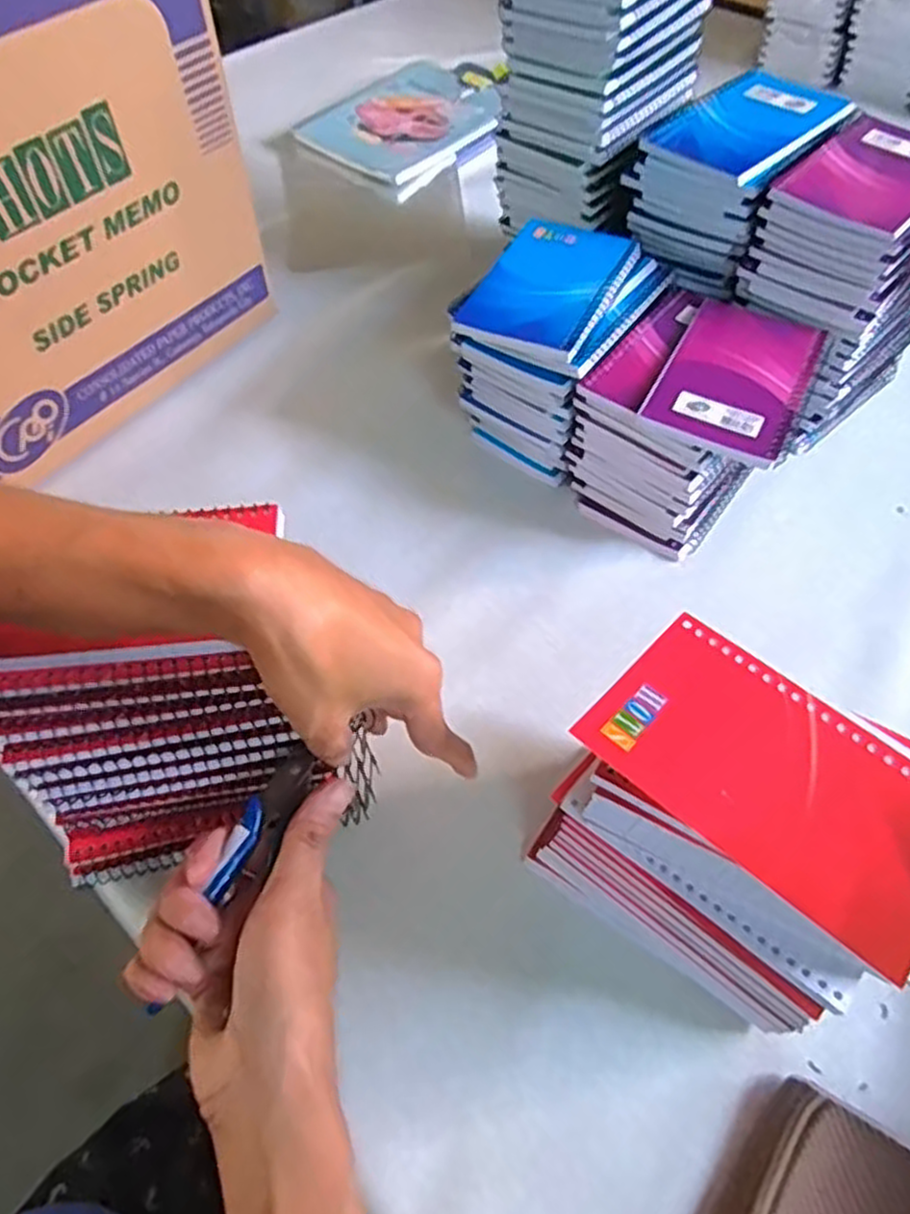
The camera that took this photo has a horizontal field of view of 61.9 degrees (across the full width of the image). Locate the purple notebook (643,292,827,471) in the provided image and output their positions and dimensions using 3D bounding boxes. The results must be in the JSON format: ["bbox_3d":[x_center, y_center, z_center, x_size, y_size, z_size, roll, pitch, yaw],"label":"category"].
[{"bbox_3d":[0.175,-0.143,0.468,0.082,0.012,0.131,24,59,16],"label":"purple notebook"}]

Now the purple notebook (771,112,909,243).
[{"bbox_3d":[0.271,-0.278,0.483,0.084,0.011,0.129,35,62,22],"label":"purple notebook"}]

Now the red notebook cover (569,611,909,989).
[{"bbox_3d":[0.123,0.062,0.278,0.138,0.010,0.081,39,64,24],"label":"red notebook cover"}]

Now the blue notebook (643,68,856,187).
[{"bbox_3d":[0.200,-0.330,0.518,0.130,0.013,0.086,-38,63,-23],"label":"blue notebook"}]

